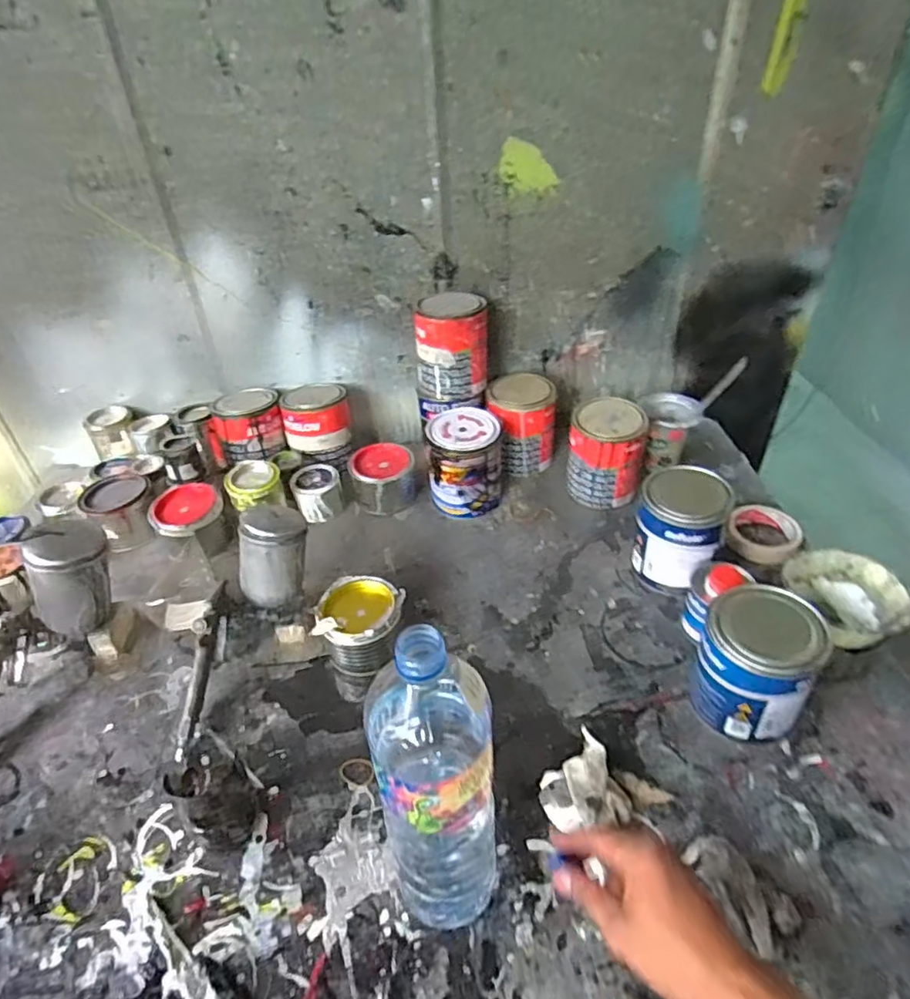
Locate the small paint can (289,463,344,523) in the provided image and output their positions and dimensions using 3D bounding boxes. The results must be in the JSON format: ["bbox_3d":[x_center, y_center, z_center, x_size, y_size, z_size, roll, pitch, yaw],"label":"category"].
[{"bbox_3d":[-0.212,-0.011,0.945,0.072,0.061,0.068,-2,38,1],"label":"small paint can"}]

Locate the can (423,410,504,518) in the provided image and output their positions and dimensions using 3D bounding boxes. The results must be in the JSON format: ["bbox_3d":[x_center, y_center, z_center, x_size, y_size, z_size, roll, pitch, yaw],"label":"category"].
[{"bbox_3d":[0.015,-0.052,0.921,0.115,0.132,0.107,-2,38,1],"label":"can"}]

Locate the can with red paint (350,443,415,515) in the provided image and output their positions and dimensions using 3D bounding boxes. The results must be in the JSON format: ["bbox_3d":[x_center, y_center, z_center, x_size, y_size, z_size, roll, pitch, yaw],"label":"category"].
[{"bbox_3d":[-0.111,-0.033,0.951,0.095,0.073,0.088,-2,38,1],"label":"can with red paint"}]

